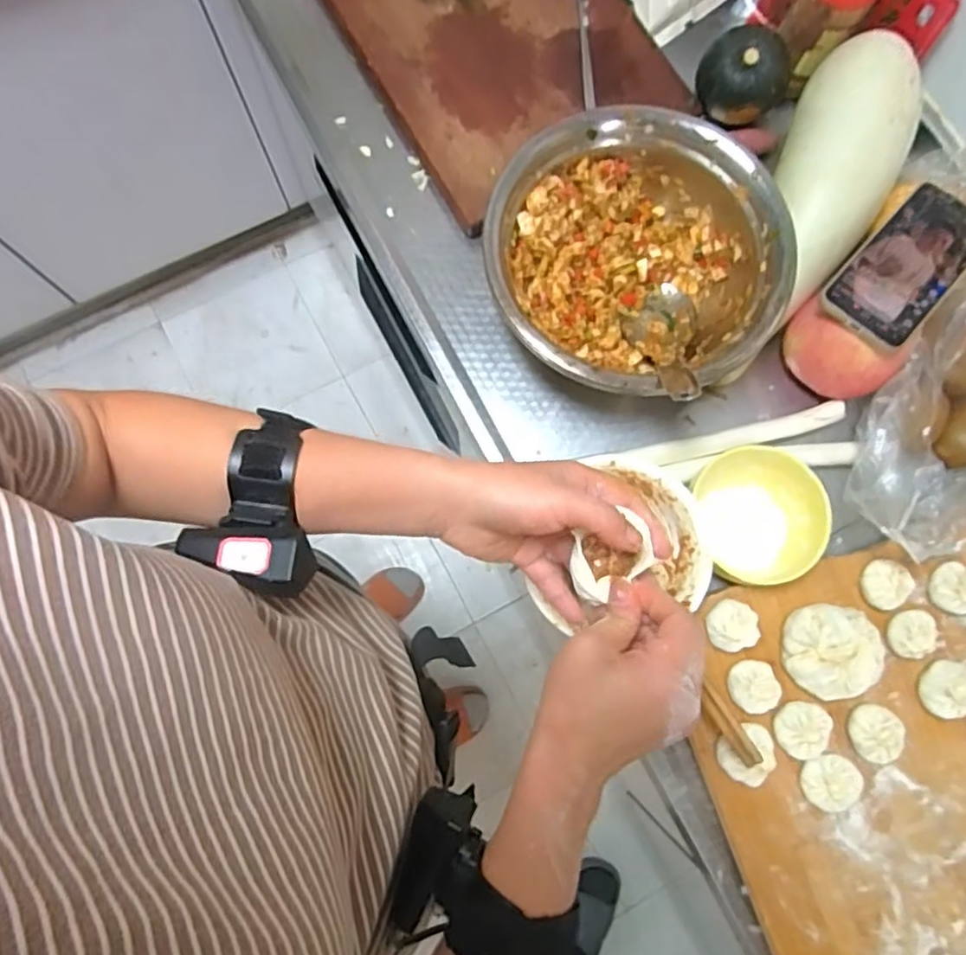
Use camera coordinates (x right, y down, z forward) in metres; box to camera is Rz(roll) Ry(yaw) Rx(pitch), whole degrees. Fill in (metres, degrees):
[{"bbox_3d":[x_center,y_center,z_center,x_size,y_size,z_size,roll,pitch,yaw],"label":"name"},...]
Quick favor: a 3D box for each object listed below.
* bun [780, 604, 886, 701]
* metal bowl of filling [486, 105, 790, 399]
[{"bbox_3d":[0.278,0.139,0.529,0.072,0.039,0.070,0,78,-1],"label":"bun"},{"bbox_3d":[0.129,-0.185,0.587,0.245,0.095,0.241,0,78,-1],"label":"metal bowl of filling"}]

